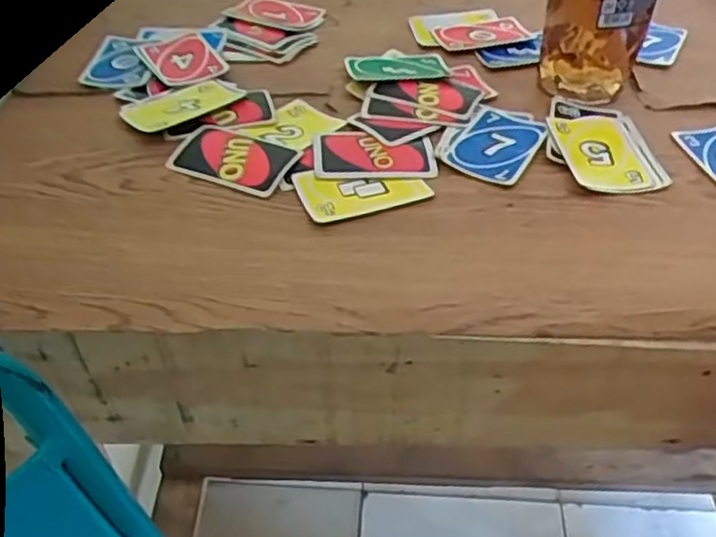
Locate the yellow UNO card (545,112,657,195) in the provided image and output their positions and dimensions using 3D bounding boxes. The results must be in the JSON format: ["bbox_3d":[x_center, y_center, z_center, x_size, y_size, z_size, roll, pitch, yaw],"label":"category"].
[{"bbox_3d":[0.175,-0.085,0.510,0.058,0.008,0.095,-2,41,-1],"label":"yellow UNO card"}]

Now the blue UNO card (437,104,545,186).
[{"bbox_3d":[0.101,-0.093,0.518,0.057,0.006,0.091,24,50,19],"label":"blue UNO card"}]

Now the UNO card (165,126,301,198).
[{"bbox_3d":[-0.089,-0.079,0.500,0.086,0.009,0.064,15,52,15],"label":"UNO card"}]

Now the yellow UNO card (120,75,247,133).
[{"bbox_3d":[-0.135,-0.127,0.545,0.088,0.004,0.055,-25,47,-21],"label":"yellow UNO card"}]

